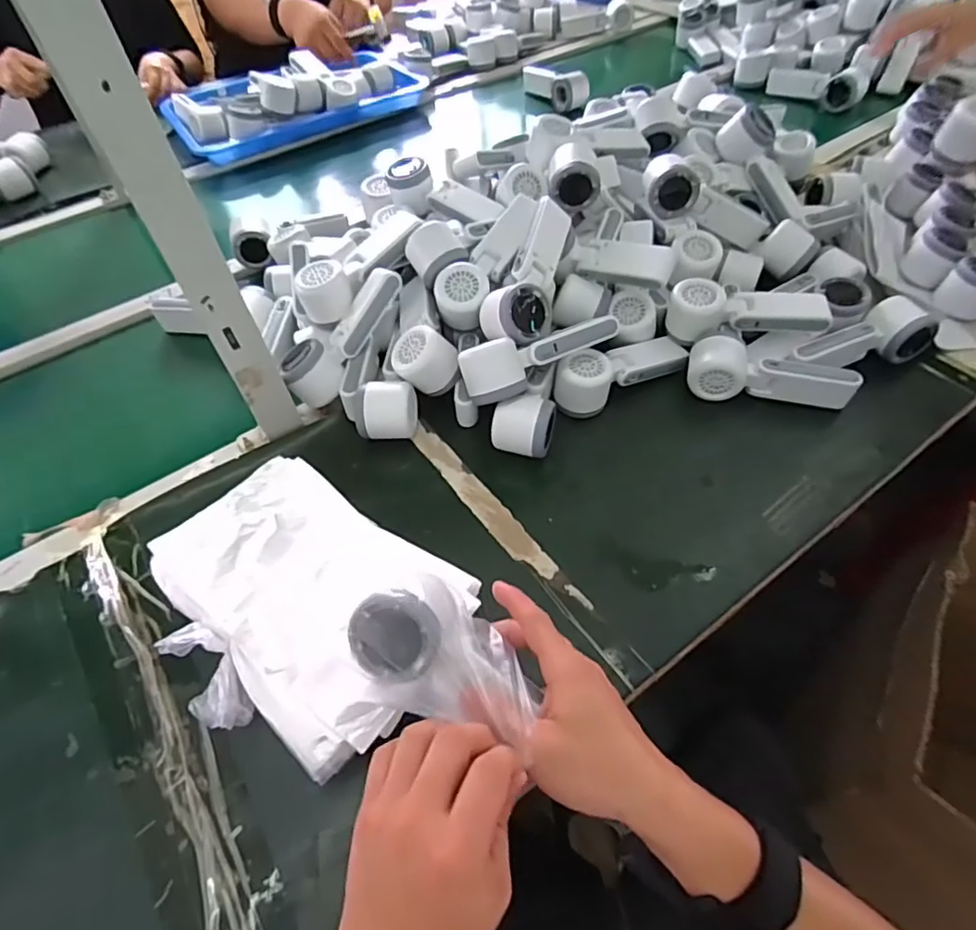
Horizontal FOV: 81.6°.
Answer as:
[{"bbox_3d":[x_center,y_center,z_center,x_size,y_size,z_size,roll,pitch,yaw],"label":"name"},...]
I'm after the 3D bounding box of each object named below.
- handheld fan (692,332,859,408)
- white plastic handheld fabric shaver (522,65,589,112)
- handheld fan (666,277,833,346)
[{"bbox_3d":[0.301,-0.096,0.609,0.168,0.057,0.064,3,53,6],"label":"handheld fan"},{"bbox_3d":[0.128,-0.732,1.091,0.043,0.056,0.162,-33,58,-20],"label":"white plastic handheld fabric shaver"},{"bbox_3d":[0.284,-0.170,0.623,0.164,0.051,0.049,1,53,4],"label":"handheld fan"}]

